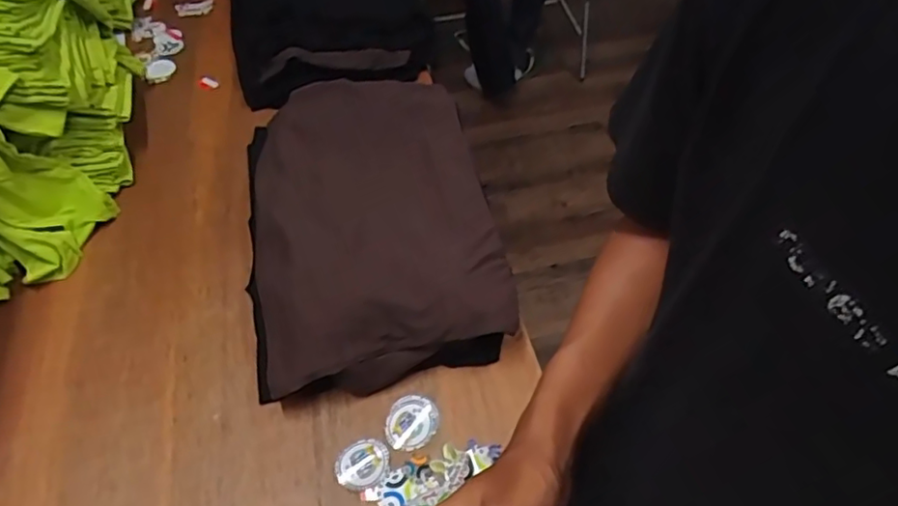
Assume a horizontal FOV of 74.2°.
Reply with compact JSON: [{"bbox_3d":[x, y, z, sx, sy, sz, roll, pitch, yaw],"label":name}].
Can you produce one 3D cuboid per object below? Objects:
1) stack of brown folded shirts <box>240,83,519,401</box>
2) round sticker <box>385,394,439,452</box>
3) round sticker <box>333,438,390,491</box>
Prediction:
[{"bbox_3d":[-0.122,-0.059,0.872,0.350,0.105,0.499,-12,54,-7],"label":"stack of brown folded shirts"},{"bbox_3d":[-0.047,0.210,0.740,0.068,0.008,0.061,-20,55,-13],"label":"round sticker"},{"bbox_3d":[-0.104,0.253,0.712,0.065,0.008,0.055,-19,55,-12],"label":"round sticker"}]

